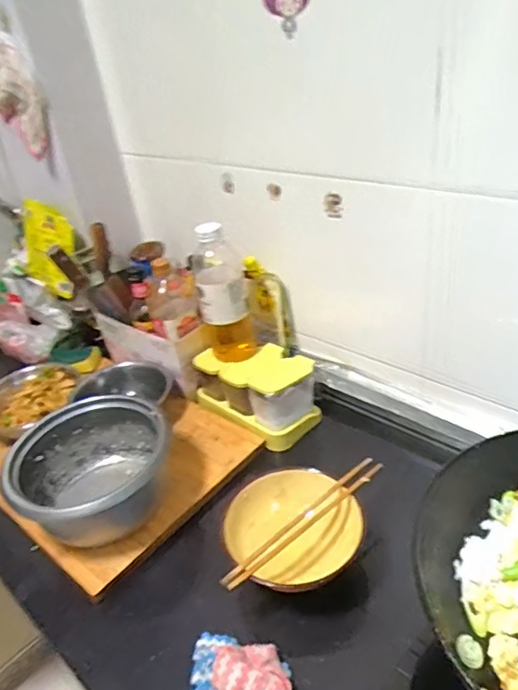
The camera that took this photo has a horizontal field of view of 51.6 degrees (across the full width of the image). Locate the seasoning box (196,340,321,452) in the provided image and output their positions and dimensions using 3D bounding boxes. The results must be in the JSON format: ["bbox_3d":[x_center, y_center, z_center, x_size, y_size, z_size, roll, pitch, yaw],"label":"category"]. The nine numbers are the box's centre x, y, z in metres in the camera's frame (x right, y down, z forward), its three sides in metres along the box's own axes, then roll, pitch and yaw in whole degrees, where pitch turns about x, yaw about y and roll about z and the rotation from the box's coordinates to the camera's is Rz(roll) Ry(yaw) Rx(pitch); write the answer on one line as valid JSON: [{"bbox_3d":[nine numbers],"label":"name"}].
[{"bbox_3d":[-0.002,0.075,0.938,0.130,0.102,0.203,-27,38,-32],"label":"seasoning box"}]

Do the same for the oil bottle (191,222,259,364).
[{"bbox_3d":[-0.059,-0.086,0.912,0.092,0.235,0.084,-9,32,-7],"label":"oil bottle"}]

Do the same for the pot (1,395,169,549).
[{"bbox_3d":[-0.241,0.196,0.790,0.213,0.140,0.213,-3,31,2],"label":"pot"}]

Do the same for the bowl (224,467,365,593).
[{"bbox_3d":[0.049,0.248,0.697,0.163,0.070,0.171,-3,31,2],"label":"bowl"}]

